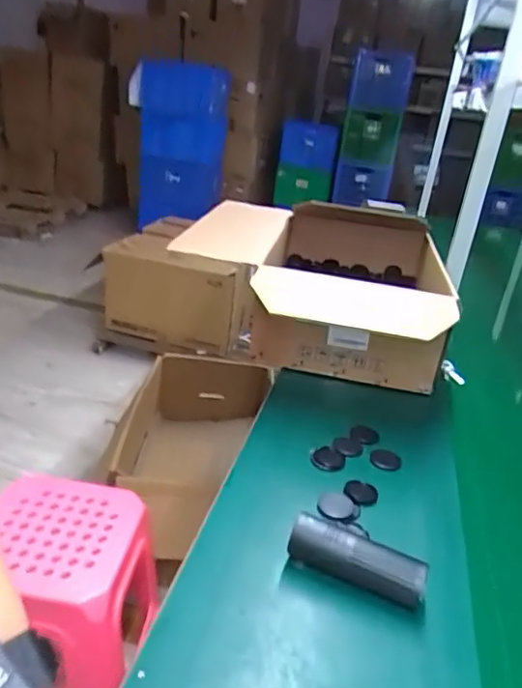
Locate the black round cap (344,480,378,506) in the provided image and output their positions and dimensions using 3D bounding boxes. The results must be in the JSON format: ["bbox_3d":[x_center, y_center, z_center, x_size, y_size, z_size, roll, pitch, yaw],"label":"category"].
[{"bbox_3d":[0.151,0.226,0.819,0.050,0.013,0.056,13,26,12],"label":"black round cap"}]

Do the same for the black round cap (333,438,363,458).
[{"bbox_3d":[0.148,0.176,0.927,0.052,0.007,0.052,6,25,-3],"label":"black round cap"}]

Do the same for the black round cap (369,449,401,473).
[{"bbox_3d":[0.206,0.192,0.900,0.050,0.009,0.050,6,25,-3],"label":"black round cap"}]

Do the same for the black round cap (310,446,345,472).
[{"bbox_3d":[0.110,0.186,0.886,0.053,0.007,0.068,9,26,5],"label":"black round cap"}]

